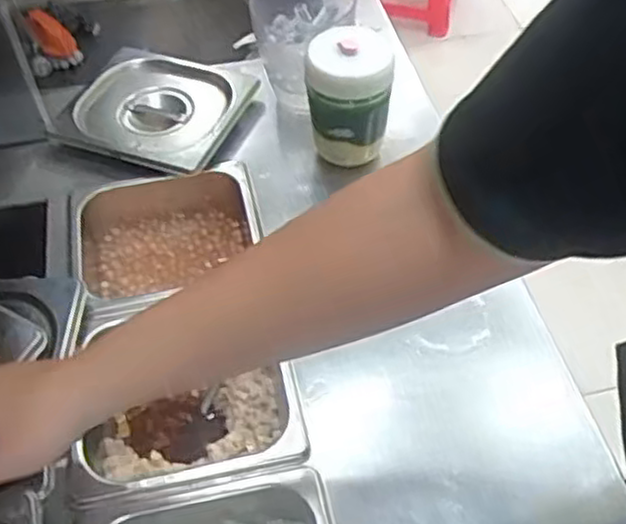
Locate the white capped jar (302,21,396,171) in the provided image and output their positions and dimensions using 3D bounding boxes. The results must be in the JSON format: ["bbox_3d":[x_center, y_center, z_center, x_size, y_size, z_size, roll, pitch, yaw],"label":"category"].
[{"bbox_3d":[0.033,-0.151,0.685,0.073,0.116,0.070,-1,49,1],"label":"white capped jar"}]

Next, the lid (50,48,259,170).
[{"bbox_3d":[-0.171,-0.171,0.773,0.189,0.030,0.157,13,51,13],"label":"lid"}]

